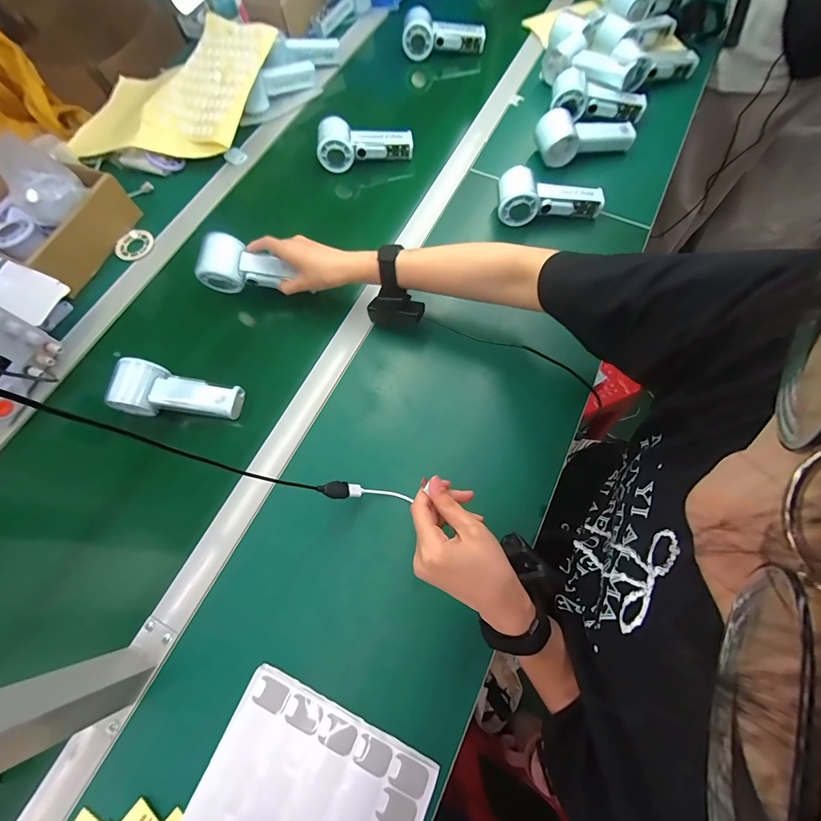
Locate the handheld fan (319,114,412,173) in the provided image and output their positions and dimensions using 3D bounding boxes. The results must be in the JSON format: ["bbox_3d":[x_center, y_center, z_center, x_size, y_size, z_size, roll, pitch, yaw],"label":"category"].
[{"bbox_3d":[-0.071,-0.433,0.607,0.157,0.057,0.051,-2,70,2],"label":"handheld fan"}]

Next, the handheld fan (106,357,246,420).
[{"bbox_3d":[-0.286,-0.020,0.459,0.142,0.042,0.061,9,71,6],"label":"handheld fan"}]

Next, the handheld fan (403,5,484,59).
[{"bbox_3d":[0.064,-0.711,0.706,0.154,0.065,0.036,3,70,4],"label":"handheld fan"}]

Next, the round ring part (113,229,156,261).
[{"bbox_3d":[-0.428,-0.258,0.581,0.065,0.007,0.056,5,70,4],"label":"round ring part"}]

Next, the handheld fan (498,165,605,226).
[{"bbox_3d":[0.206,-0.310,0.542,0.153,0.052,0.053,1,70,3],"label":"handheld fan"}]

